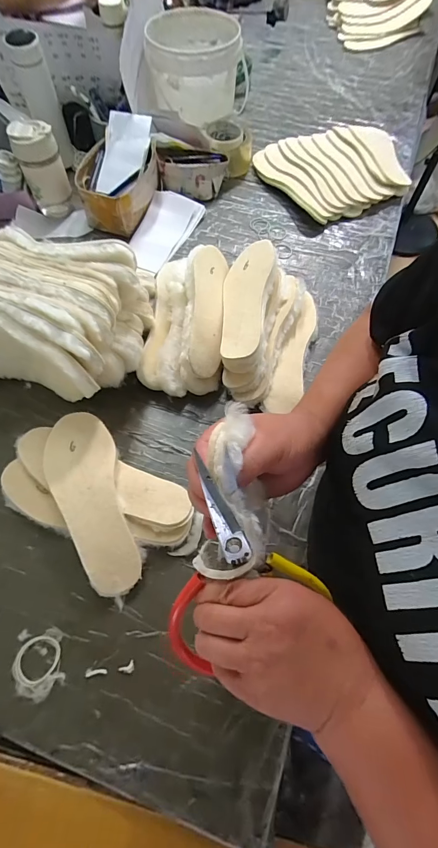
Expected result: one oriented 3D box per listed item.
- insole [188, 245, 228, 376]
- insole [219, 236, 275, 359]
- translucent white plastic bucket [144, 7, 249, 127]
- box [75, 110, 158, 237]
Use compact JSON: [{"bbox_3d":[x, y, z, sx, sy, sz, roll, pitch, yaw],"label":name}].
[{"bbox_3d":[-0.021,-0.208,0.624,0.073,0.023,0.269,25,58,-35],"label":"insole"},{"bbox_3d":[0.045,-0.216,0.617,0.083,0.016,0.264,-2,62,29],"label":"insole"},{"bbox_3d":[-0.055,-0.814,0.846,0.206,0.151,0.208,-1,65,-2],"label":"translucent white plastic bucket"},{"bbox_3d":[-0.221,-0.546,0.801,0.153,0.118,0.230,15,66,5],"label":"box"}]

